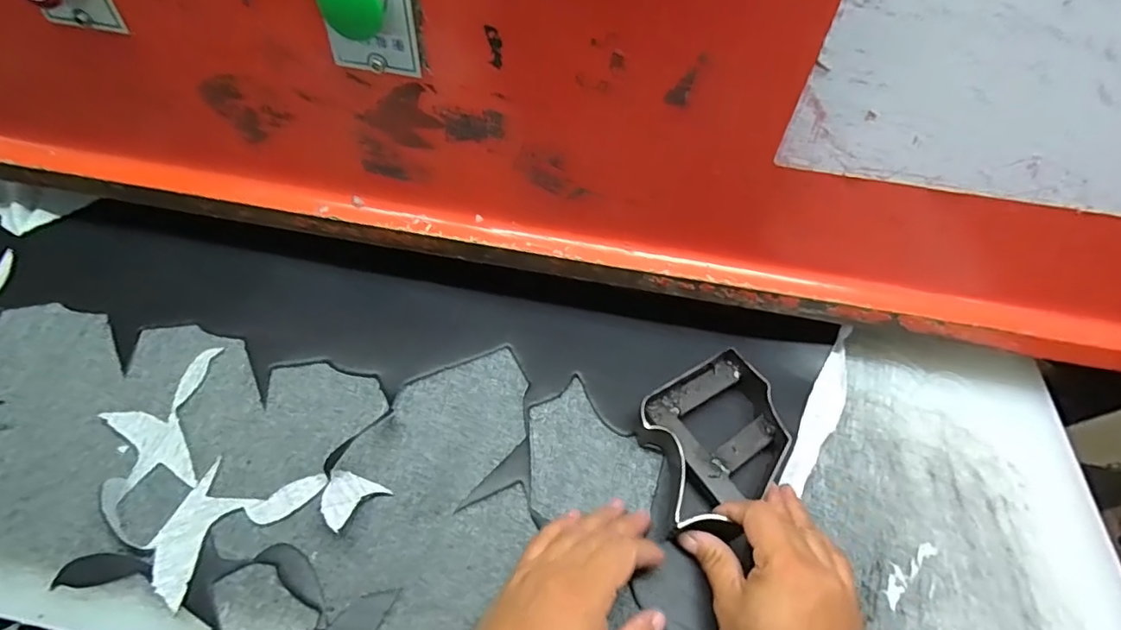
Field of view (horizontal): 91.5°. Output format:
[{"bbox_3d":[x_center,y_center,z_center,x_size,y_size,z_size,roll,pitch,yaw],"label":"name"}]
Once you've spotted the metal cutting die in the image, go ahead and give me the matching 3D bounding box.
[{"bbox_3d":[0.113,0.095,0.413,0.143,0.035,0.102,-36,63,-28],"label":"metal cutting die"}]

